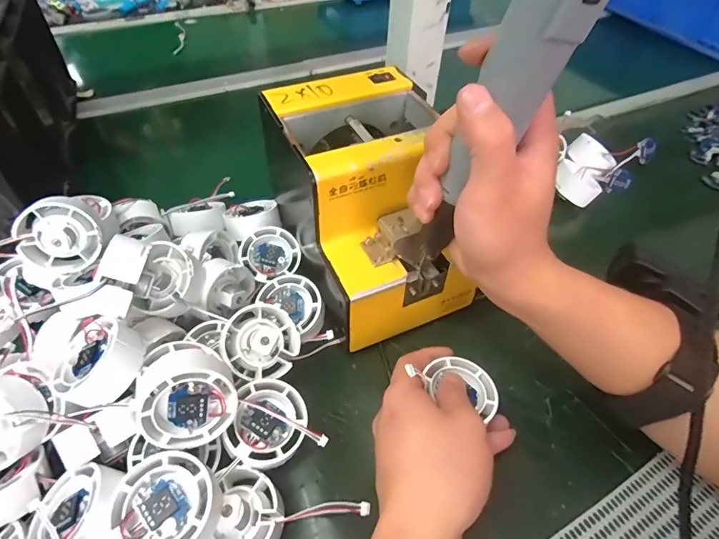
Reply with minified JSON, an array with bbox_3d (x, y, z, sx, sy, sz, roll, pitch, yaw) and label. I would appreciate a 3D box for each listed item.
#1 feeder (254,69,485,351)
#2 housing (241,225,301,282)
[{"bbox_3d":[0.013,-0.054,0.357,0.123,0.143,0.172,-18,52,-17],"label":"feeder"},{"bbox_3d":[-0.082,-0.013,0.388,0.051,0.019,0.048,-20,78,-19],"label":"housing"}]

